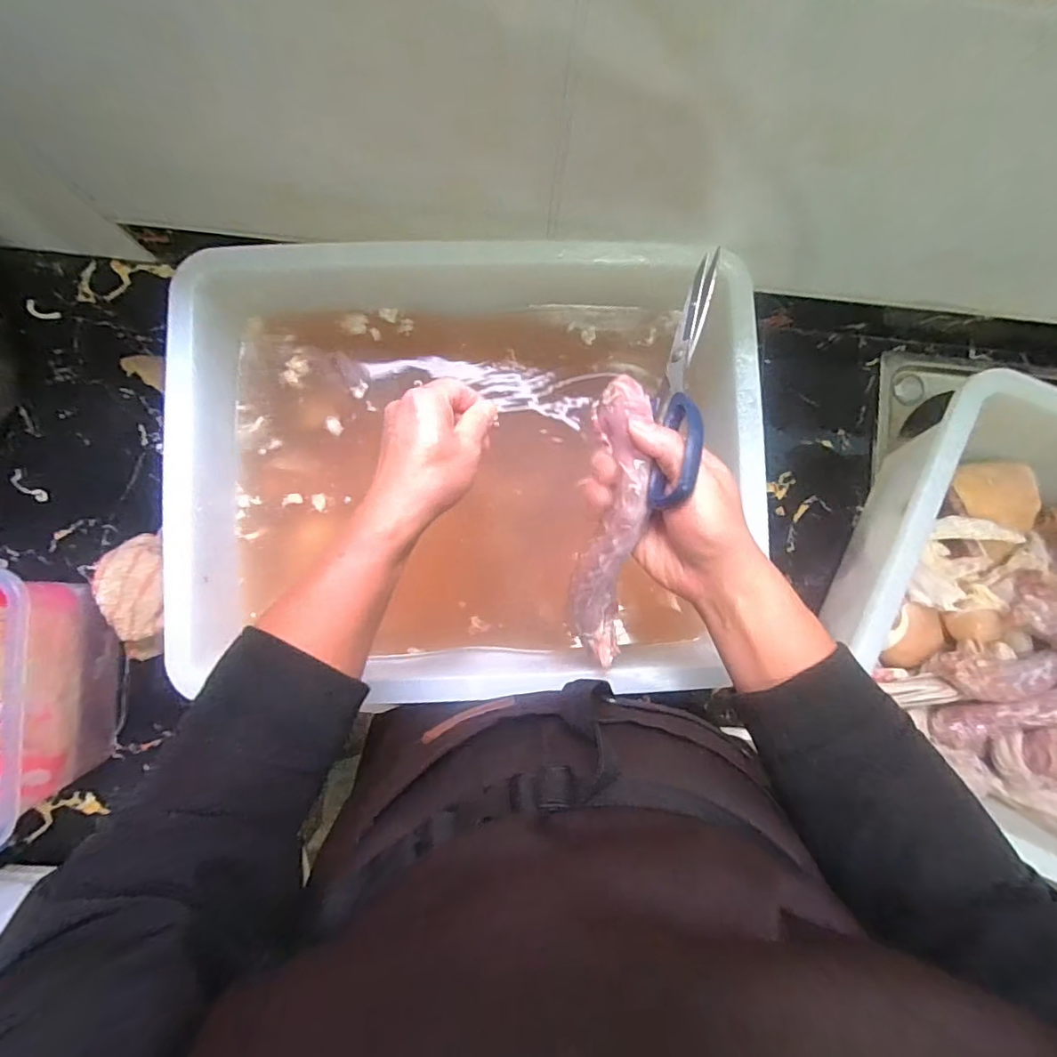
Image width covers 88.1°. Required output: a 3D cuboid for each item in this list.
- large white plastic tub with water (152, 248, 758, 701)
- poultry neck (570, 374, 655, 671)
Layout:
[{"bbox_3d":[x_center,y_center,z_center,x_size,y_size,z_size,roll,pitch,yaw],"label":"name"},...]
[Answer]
[{"bbox_3d":[-0.050,-0.060,0.524,0.502,0.130,0.390,1,86,-2],"label":"large white plastic tub with water"},{"bbox_3d":[0.056,0.009,0.388,0.038,0.036,0.218,3,119,-2],"label":"poultry neck"}]

